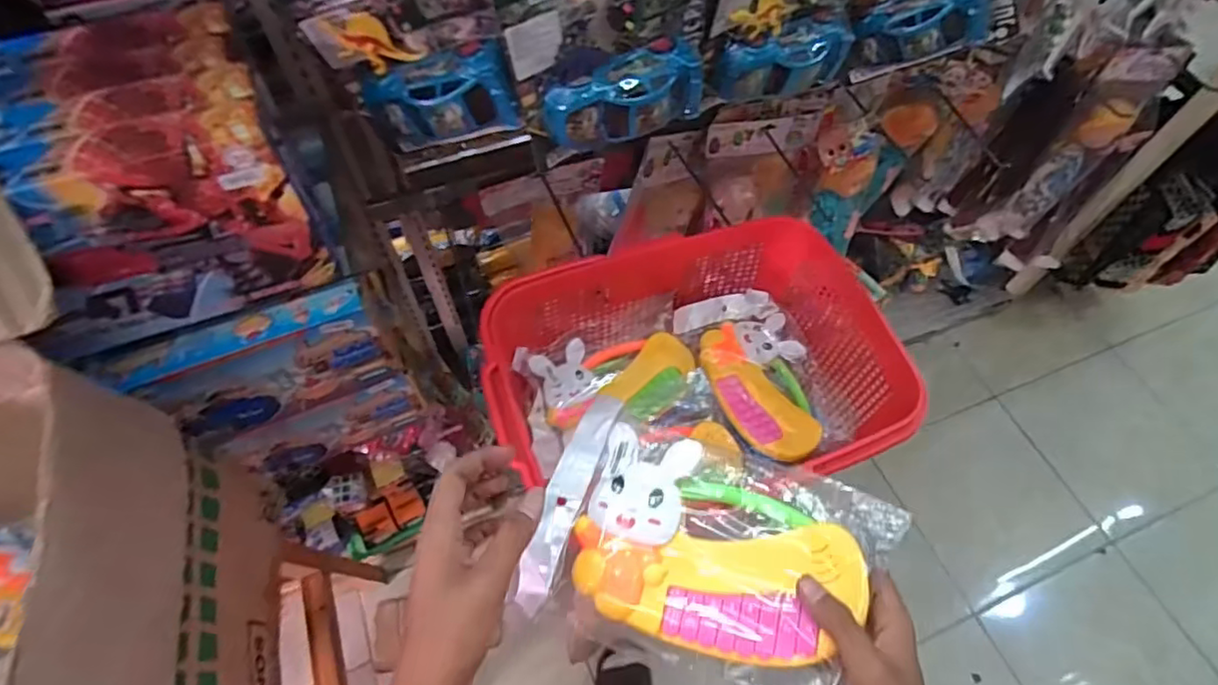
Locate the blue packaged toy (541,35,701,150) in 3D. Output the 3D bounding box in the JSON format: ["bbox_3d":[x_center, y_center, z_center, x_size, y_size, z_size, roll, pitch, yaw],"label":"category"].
[{"bbox_3d":[0.021,-0.232,0.599,0.152,0.068,0.053,-23,62,-15],"label":"blue packaged toy"}]

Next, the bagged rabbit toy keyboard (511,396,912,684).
[{"bbox_3d":[0.054,0.137,0.414,0.223,0.040,0.154,23,75,21],"label":"bagged rabbit toy keyboard"}]

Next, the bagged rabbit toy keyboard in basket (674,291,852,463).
[{"bbox_3d":[0.178,0.040,0.729,0.128,0.039,0.216,-19,61,-13],"label":"bagged rabbit toy keyboard in basket"}]

